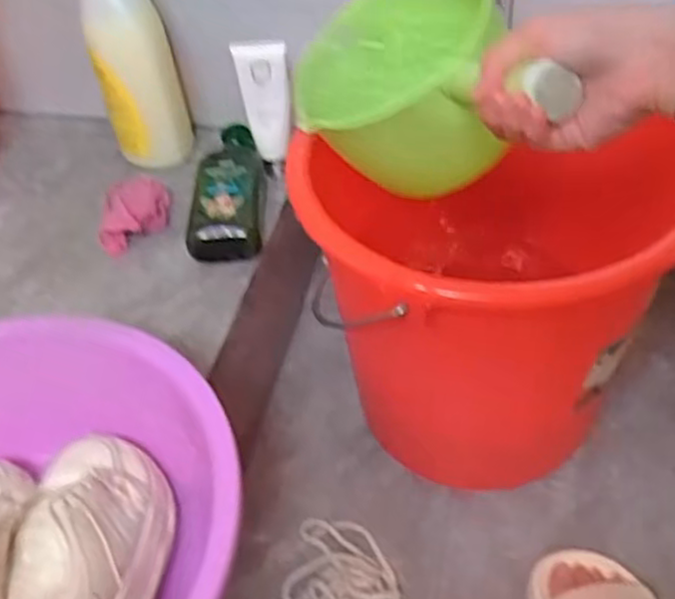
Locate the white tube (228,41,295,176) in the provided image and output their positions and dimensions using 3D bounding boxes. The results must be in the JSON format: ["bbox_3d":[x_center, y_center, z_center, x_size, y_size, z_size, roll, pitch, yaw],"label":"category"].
[{"bbox_3d":[-0.078,-0.212,0.837,0.055,0.154,0.033,-8,44,-2],"label":"white tube"}]

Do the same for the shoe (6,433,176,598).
[{"bbox_3d":[-0.172,0.170,0.492,0.091,0.086,0.222,-5,29,0],"label":"shoe"}]

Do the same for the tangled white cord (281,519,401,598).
[{"bbox_3d":[0.001,0.270,0.724,0.102,0.027,0.129,-27,48,-21],"label":"tangled white cord"}]

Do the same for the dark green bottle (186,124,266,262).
[{"bbox_3d":[-0.123,-0.133,0.854,0.073,0.055,0.203,-4,44,1],"label":"dark green bottle"}]

